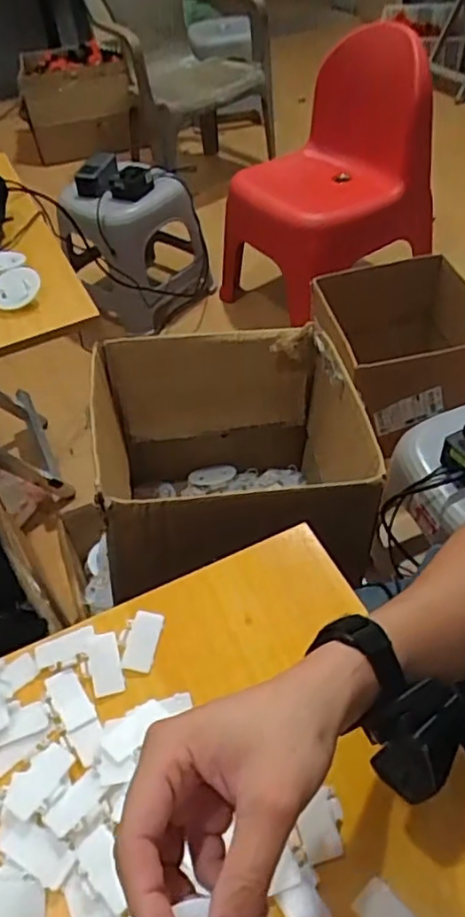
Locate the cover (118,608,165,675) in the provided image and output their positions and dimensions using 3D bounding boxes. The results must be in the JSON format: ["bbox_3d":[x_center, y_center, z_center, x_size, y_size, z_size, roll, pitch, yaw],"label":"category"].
[{"bbox_3d":[-0.073,0.141,0.503,0.030,0.004,0.046,7,49,13],"label":"cover"}]

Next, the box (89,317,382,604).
[{"bbox_3d":[0.001,0.015,0.785,0.283,0.260,0.296,-9,47,-2],"label":"box"}]

